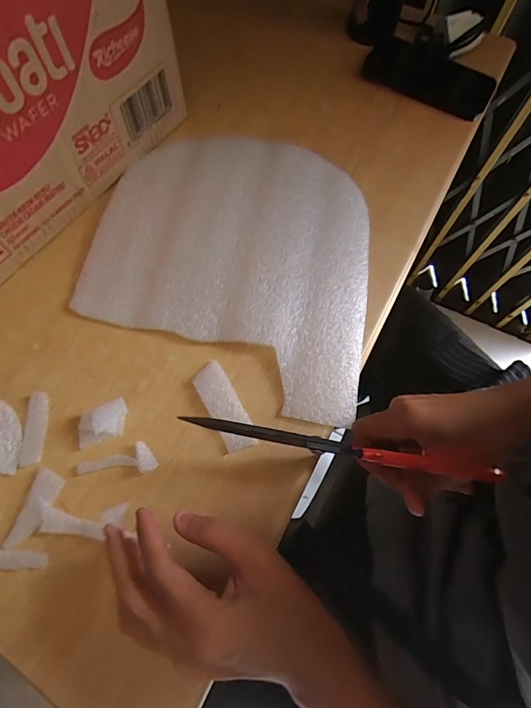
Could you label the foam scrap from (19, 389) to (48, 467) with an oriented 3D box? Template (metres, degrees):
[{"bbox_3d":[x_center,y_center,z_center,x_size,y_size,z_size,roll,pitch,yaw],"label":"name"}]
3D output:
[{"bbox_3d":[-0.185,0.058,0.307,0.016,0.004,0.057,-4,68,-4],"label":"foam scrap"}]

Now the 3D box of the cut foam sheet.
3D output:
[{"bbox_3d":[-0.033,-0.099,0.368,0.261,0.015,0.290,9,68,2],"label":"cut foam sheet"}]

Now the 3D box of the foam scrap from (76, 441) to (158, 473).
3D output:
[{"bbox_3d":[-0.116,0.082,0.300,0.062,0.008,0.022,-2,68,-3],"label":"foam scrap"}]

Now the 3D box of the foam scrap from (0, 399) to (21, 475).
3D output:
[{"bbox_3d":[-0.201,0.065,0.301,0.016,0.004,0.055,0,71,-21],"label":"foam scrap"}]

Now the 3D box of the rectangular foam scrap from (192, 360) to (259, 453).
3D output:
[{"bbox_3d":[-0.034,0.044,0.320,0.027,0.005,0.076,-27,71,-12],"label":"rectangular foam scrap"}]

